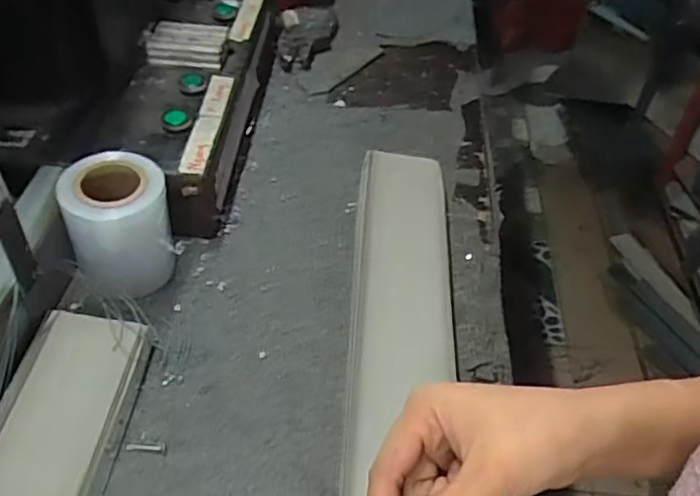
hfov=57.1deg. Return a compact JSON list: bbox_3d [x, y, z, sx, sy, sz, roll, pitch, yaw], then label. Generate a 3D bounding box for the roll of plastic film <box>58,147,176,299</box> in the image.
[{"bbox_3d":[-0.196,-0.018,0.551,0.079,0.107,0.069,-13,48,-18],"label":"roll of plastic film"}]

